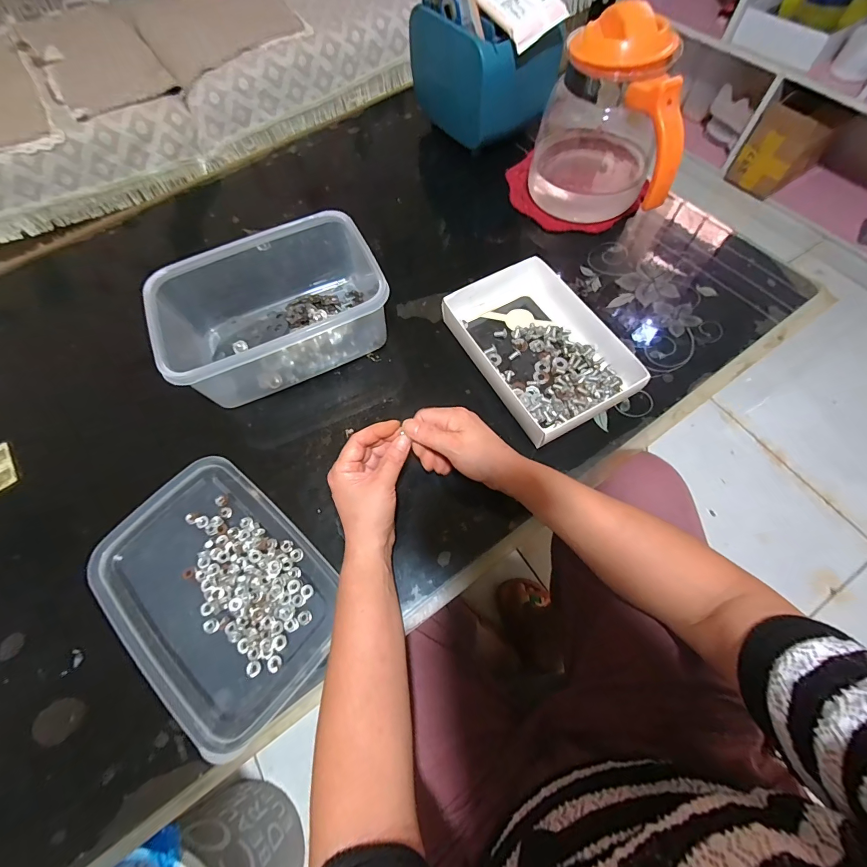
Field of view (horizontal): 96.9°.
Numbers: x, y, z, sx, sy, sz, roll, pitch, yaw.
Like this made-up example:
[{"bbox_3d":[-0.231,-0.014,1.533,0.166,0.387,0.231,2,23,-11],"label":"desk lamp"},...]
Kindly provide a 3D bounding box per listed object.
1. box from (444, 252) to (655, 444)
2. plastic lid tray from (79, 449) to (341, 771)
[{"bbox_3d":[0.118,-0.104,0.449,0.140,0.045,0.216,-29,67,-10],"label":"box"},{"bbox_3d":[-0.209,0.142,0.369,0.247,0.011,0.167,38,72,19],"label":"plastic lid tray"}]

